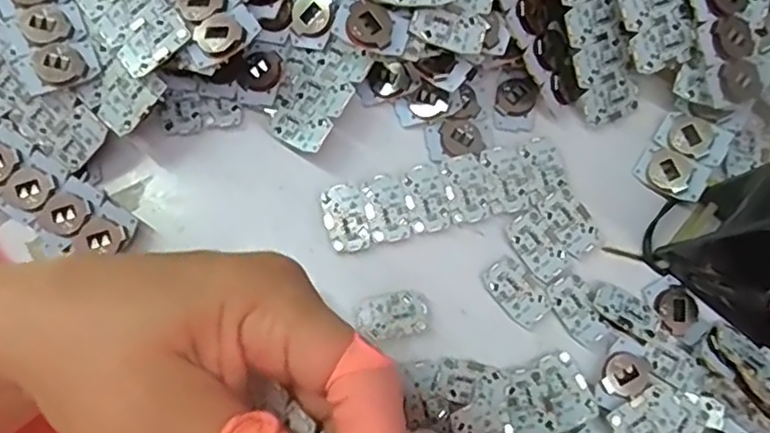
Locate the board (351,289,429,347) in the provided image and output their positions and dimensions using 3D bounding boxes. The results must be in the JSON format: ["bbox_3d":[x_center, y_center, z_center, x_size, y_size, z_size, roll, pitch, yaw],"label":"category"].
[{"bbox_3d":[0.004,0.043,0.271,0.031,0.004,0.019,-15,80,-3],"label":"board"}]

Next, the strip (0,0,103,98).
[{"bbox_3d":[-0.144,-0.085,0.260,0.029,0.007,0.070,-23,81,-5],"label":"strip"}]

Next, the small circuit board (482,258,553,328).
[{"bbox_3d":[0.057,0.033,0.274,0.018,0.004,0.030,-42,83,-7],"label":"small circuit board"}]

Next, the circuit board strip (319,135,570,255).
[{"bbox_3d":[0.027,-0.010,0.281,0.107,0.005,0.030,-13,80,-3],"label":"circuit board strip"}]

